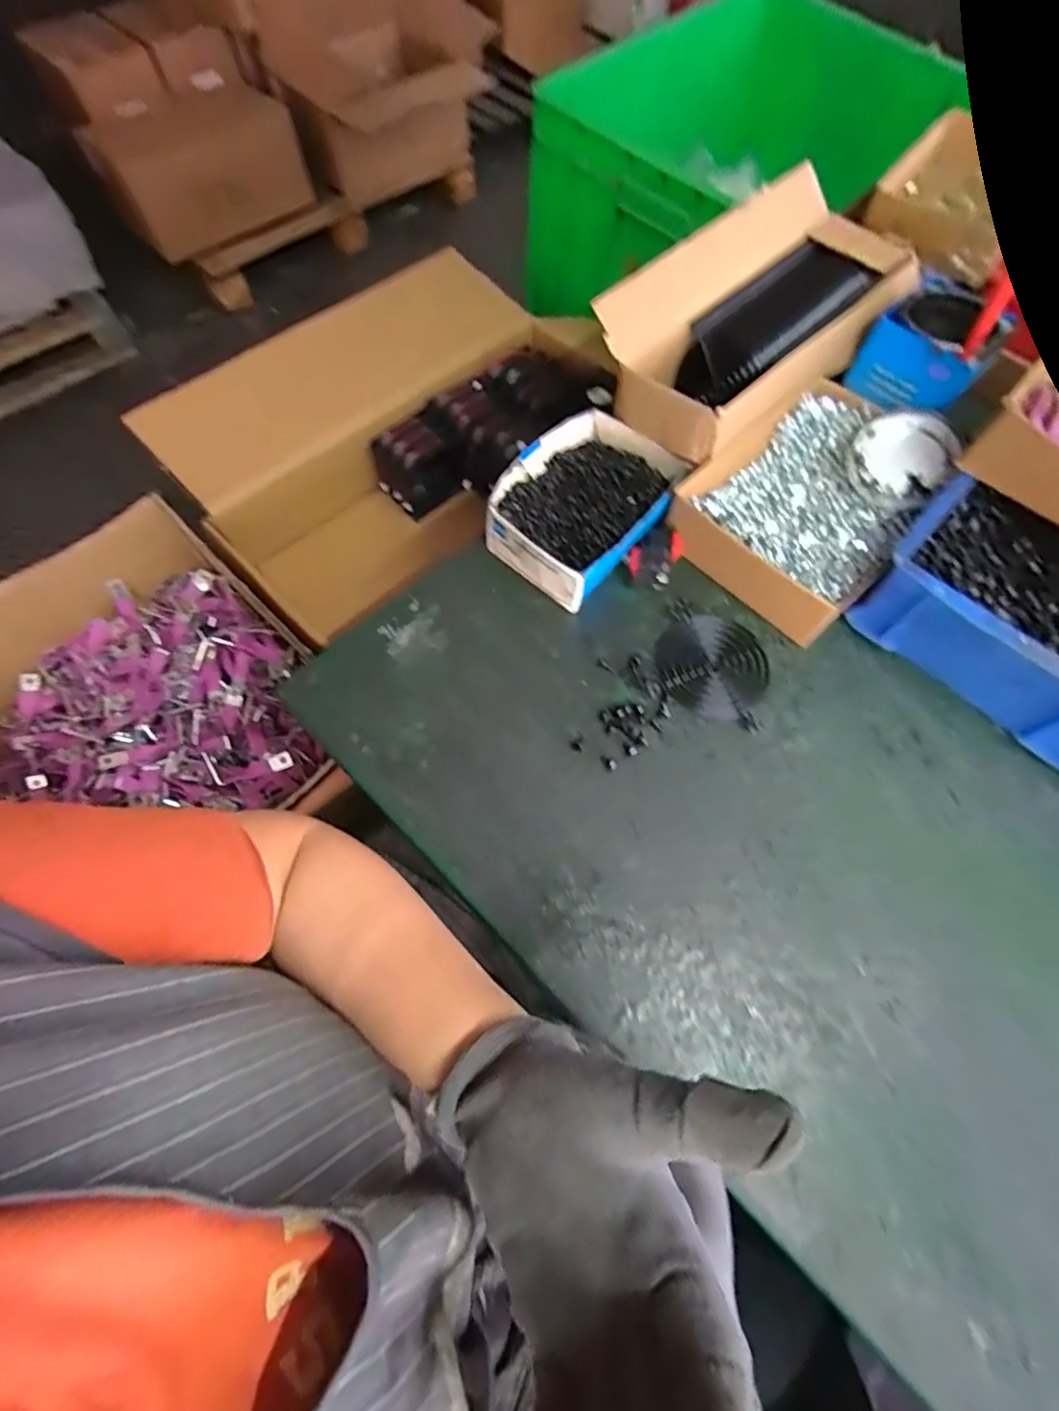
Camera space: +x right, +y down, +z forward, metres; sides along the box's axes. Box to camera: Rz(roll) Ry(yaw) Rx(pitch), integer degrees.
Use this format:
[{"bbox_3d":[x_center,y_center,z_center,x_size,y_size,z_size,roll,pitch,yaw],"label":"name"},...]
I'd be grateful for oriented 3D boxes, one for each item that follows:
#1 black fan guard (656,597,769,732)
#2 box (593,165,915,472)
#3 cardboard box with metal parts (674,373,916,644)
[{"bbox_3d":[0.149,-0.034,0.465,0.086,0.004,0.095,19,68,7],"label":"black fan guard"},{"bbox_3d":[0.204,-0.353,0.519,0.322,0.071,0.156,-40,73,-16],"label":"box"},{"bbox_3d":[0.245,-0.175,0.502,0.224,0.048,0.161,-42,74,-17],"label":"cardboard box with metal parts"}]

